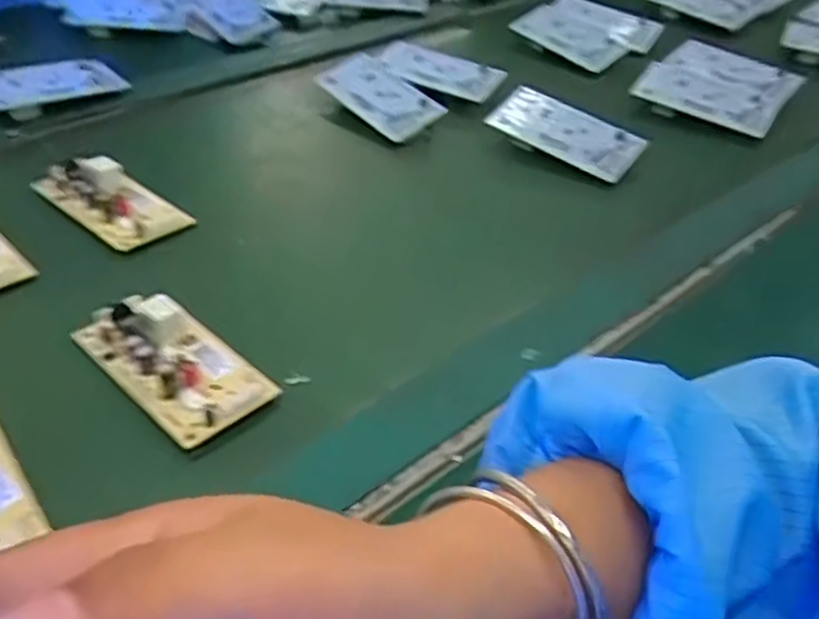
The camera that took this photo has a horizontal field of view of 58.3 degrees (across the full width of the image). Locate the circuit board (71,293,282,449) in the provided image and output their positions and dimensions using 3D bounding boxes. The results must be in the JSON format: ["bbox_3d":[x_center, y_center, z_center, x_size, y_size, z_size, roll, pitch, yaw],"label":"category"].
[{"bbox_3d":[-0.123,0.025,0.385,0.111,0.015,0.055,34,48,30],"label":"circuit board"}]

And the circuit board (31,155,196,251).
[{"bbox_3d":[-0.201,-0.080,0.497,0.110,0.016,0.054,32,47,28],"label":"circuit board"}]

